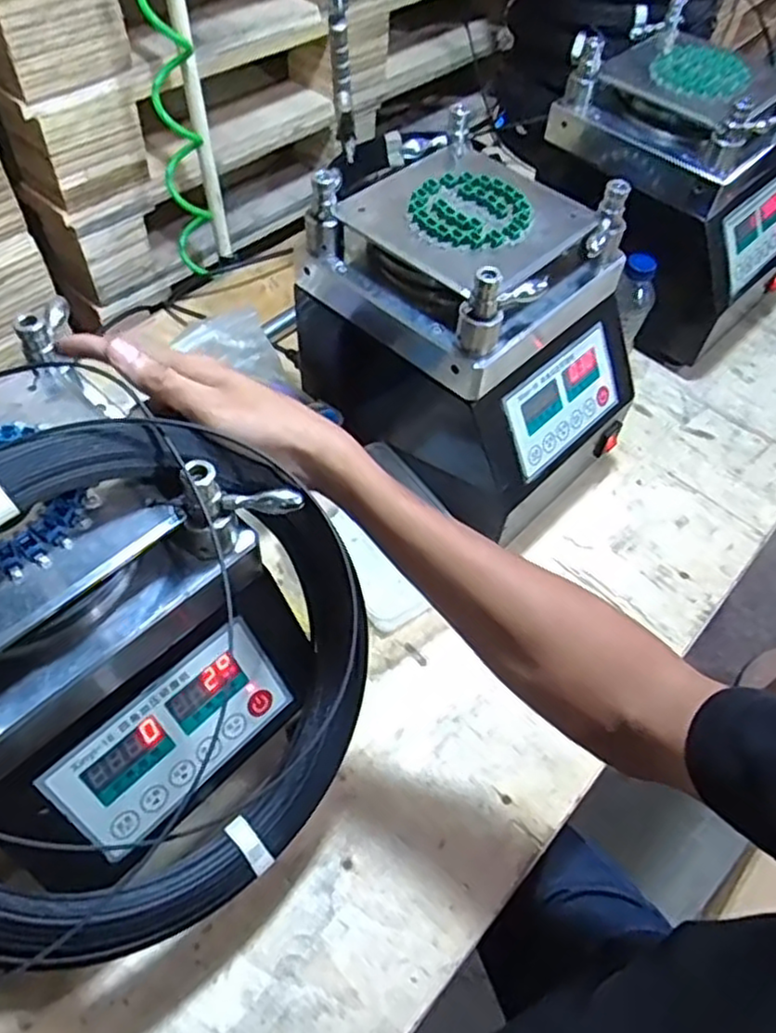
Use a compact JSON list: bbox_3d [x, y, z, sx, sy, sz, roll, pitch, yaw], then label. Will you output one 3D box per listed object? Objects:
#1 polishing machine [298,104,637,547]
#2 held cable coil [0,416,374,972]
[{"bbox_3d":[0.084,-0.166,0.690,0.222,0.281,0.276,-36,66,-25],"label":"polishing machine"},{"bbox_3d":[-0.135,0.098,0.412,0.318,0.310,0.052,-34,28,-33],"label":"held cable coil"}]

